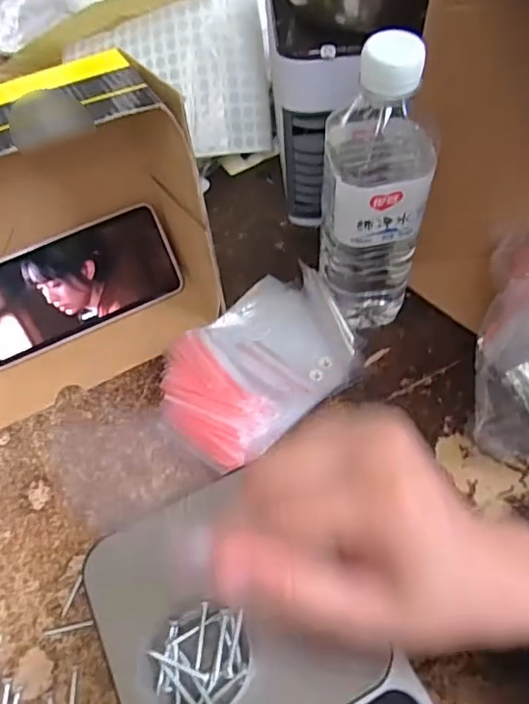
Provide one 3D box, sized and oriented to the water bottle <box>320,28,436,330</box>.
[{"bbox_3d":[0.070,-0.096,0.365,0.067,0.197,0.057,5,59,8],"label":"water bottle"}]

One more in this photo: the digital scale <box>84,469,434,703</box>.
[{"bbox_3d":[-0.006,0.166,0.304,0.139,0.045,0.187,-25,60,-11],"label":"digital scale"}]

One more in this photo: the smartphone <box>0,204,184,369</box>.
[{"bbox_3d":[-0.150,-0.052,0.439,0.161,0.078,0.005,-26,27,-12],"label":"smartphone"}]

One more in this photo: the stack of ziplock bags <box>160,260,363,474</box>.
[{"bbox_3d":[-0.004,0.005,0.416,0.107,0.041,0.162,38,68,24],"label":"stack of ziplock bags"}]

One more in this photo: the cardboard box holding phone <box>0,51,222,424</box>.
[{"bbox_3d":[-0.179,-0.057,0.379,0.275,0.183,0.110,-24,59,-11],"label":"cardboard box holding phone"}]

